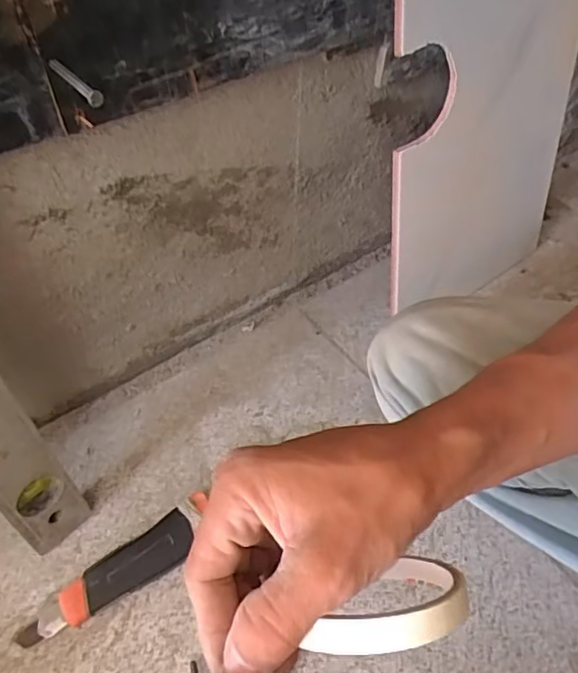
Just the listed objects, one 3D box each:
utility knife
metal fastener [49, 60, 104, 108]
[{"bbox_3d":[-0.126,0.175,0.416,0.151,0.019,0.035,-29,56,-24],"label":"utility knife"},{"bbox_3d":[-0.107,-0.127,0.279,0.005,0.009,0.049,-34,58,-27],"label":"metal fastener"}]

